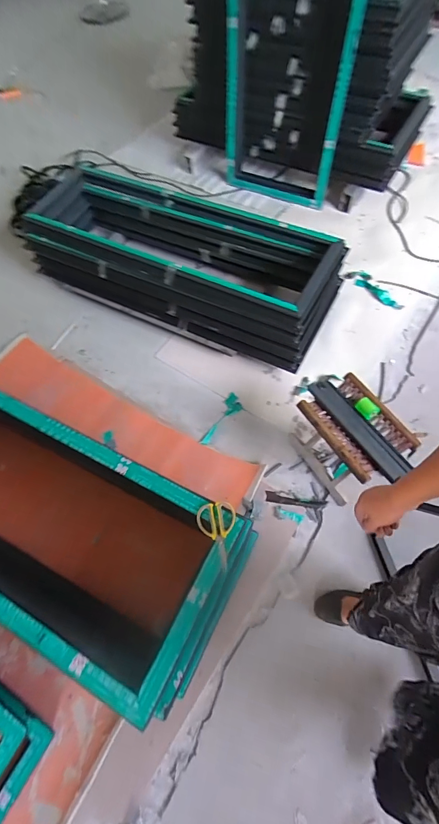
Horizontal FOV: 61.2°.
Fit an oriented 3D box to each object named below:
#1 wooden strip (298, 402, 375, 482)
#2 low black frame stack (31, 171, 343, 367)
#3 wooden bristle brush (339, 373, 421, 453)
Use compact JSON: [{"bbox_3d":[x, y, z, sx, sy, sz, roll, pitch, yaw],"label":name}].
[{"bbox_3d":[0.369,0.083,1.183,0.075,0.042,0.321,-26,64,-10],"label":"wooden strip"},{"bbox_3d":[-0.264,-0.733,1.732,1.531,0.298,0.505,24,66,15],"label":"low black frame stack"},{"bbox_3d":[0.507,-0.001,1.203,0.071,0.042,0.312,-29,64,-11],"label":"wooden bristle brush"}]

